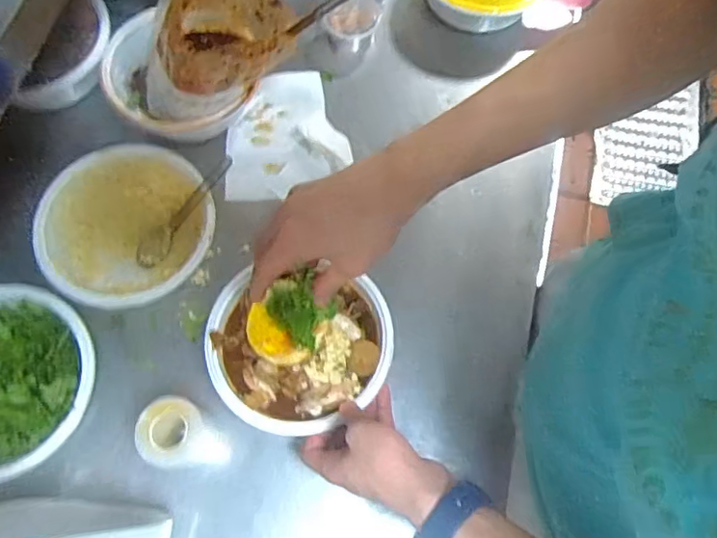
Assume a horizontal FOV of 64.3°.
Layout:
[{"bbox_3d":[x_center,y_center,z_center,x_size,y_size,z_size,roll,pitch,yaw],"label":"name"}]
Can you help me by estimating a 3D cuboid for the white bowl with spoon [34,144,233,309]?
[{"bbox_3d":[-0.230,-0.039,0.581,0.165,0.065,0.166,1,70,-2],"label":"white bowl with spoon"}]

